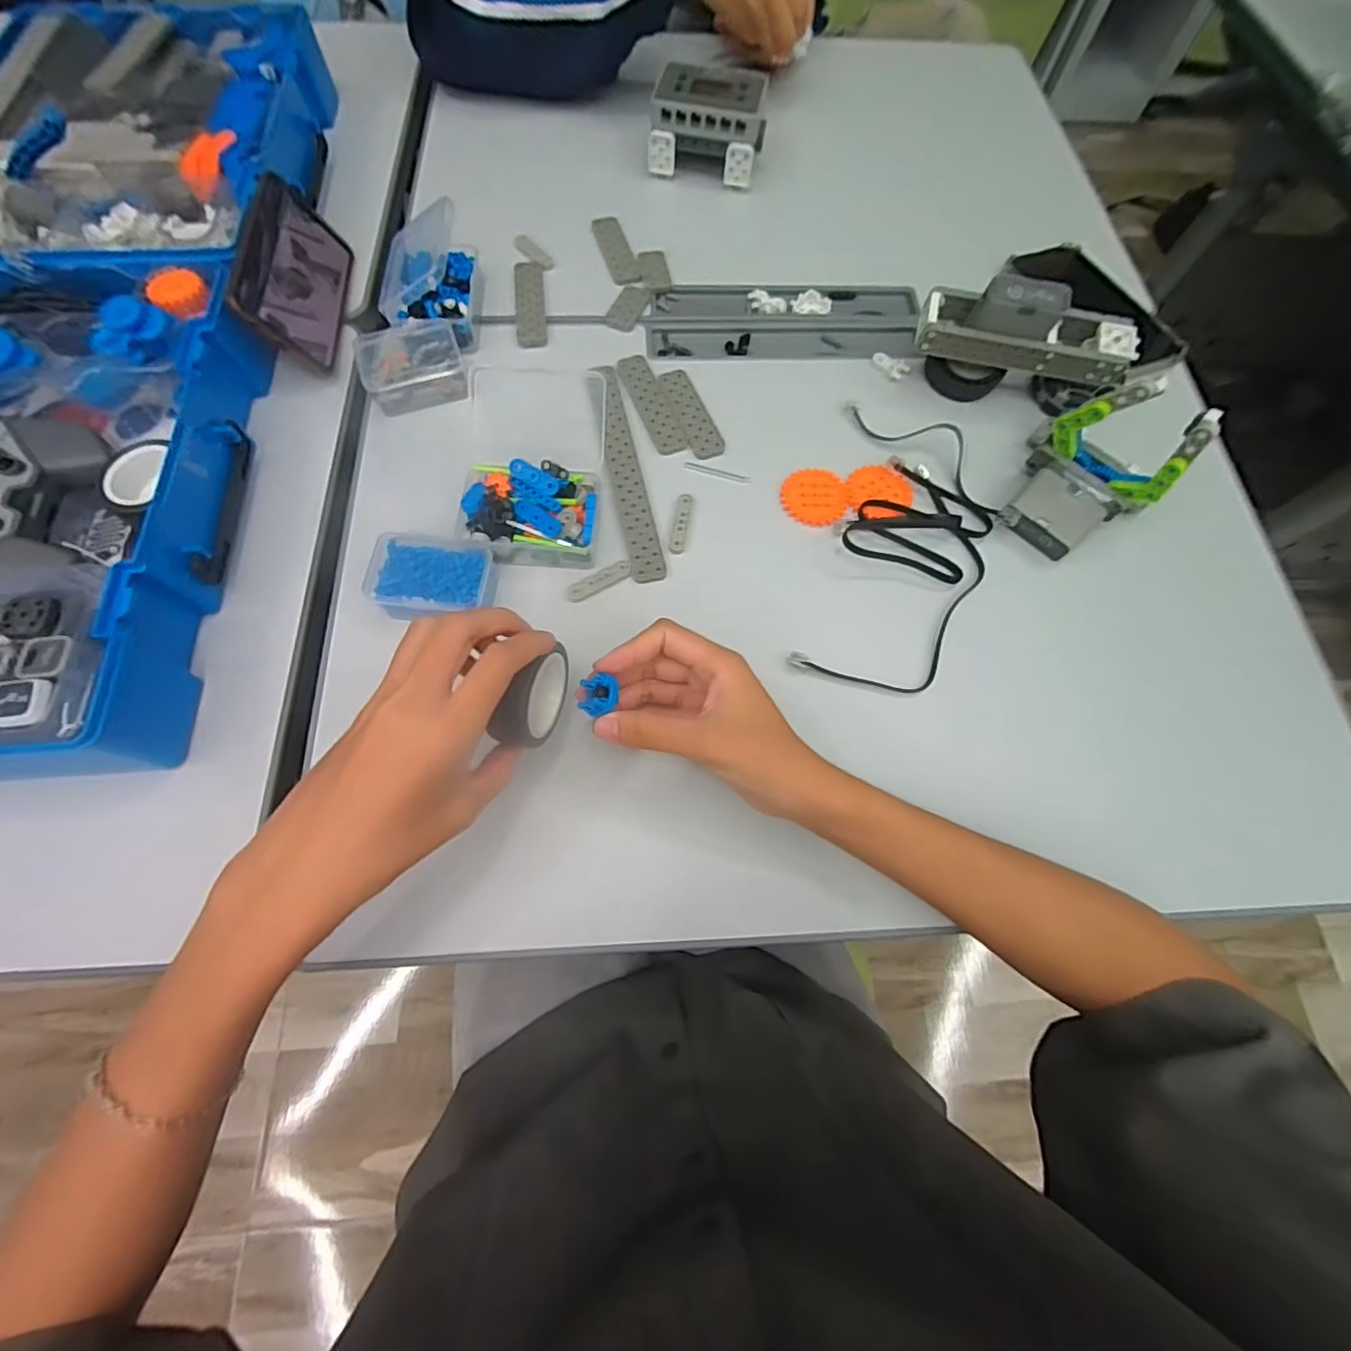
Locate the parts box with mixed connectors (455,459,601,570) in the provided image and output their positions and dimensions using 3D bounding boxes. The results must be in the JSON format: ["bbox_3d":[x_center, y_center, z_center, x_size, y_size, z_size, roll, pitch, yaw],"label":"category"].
[{"bbox_3d":[-0.102,-0.115,0.407,0.092,0.033,0.060,4,69,0],"label":"parts box with mixed connectors"}]

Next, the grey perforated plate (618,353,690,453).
[{"bbox_3d":[-0.020,-0.221,0.464,0.027,0.004,0.101,-22,71,-9],"label":"grey perforated plate"}]

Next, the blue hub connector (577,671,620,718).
[{"bbox_3d":[-0.041,0.012,0.315,0.022,0.012,0.022,-8,75,32],"label":"blue hub connector"}]

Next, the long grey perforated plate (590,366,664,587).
[{"bbox_3d":[-0.040,-0.161,0.439,0.024,0.009,0.195,-12,69,-6],"label":"long grey perforated plate"}]

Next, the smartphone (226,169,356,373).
[{"bbox_3d":[-0.302,-0.323,0.459,0.011,0.074,0.170,-23,62,29],"label":"smartphone"}]

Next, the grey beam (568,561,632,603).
[{"bbox_3d":[-0.054,-0.067,0.407,0.048,0.005,0.011,-32,73,-13],"label":"grey beam"}]

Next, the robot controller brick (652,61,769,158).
[{"bbox_3d":[0.034,-0.535,0.560,0.105,0.061,0.068,10,69,3],"label":"robot controller brick"}]

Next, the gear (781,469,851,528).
[{"bbox_3d":[0.106,-0.137,0.438,0.049,0.004,0.048,14,69,4],"label":"gear"}]

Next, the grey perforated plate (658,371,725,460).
[{"bbox_3d":[0.012,-0.212,0.461,0.025,0.004,0.089,-21,71,-9],"label":"grey perforated plate"}]

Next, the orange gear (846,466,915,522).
[{"bbox_3d":[0.155,-0.138,0.438,0.050,0.005,0.050,20,70,6],"label":"orange gear"}]

